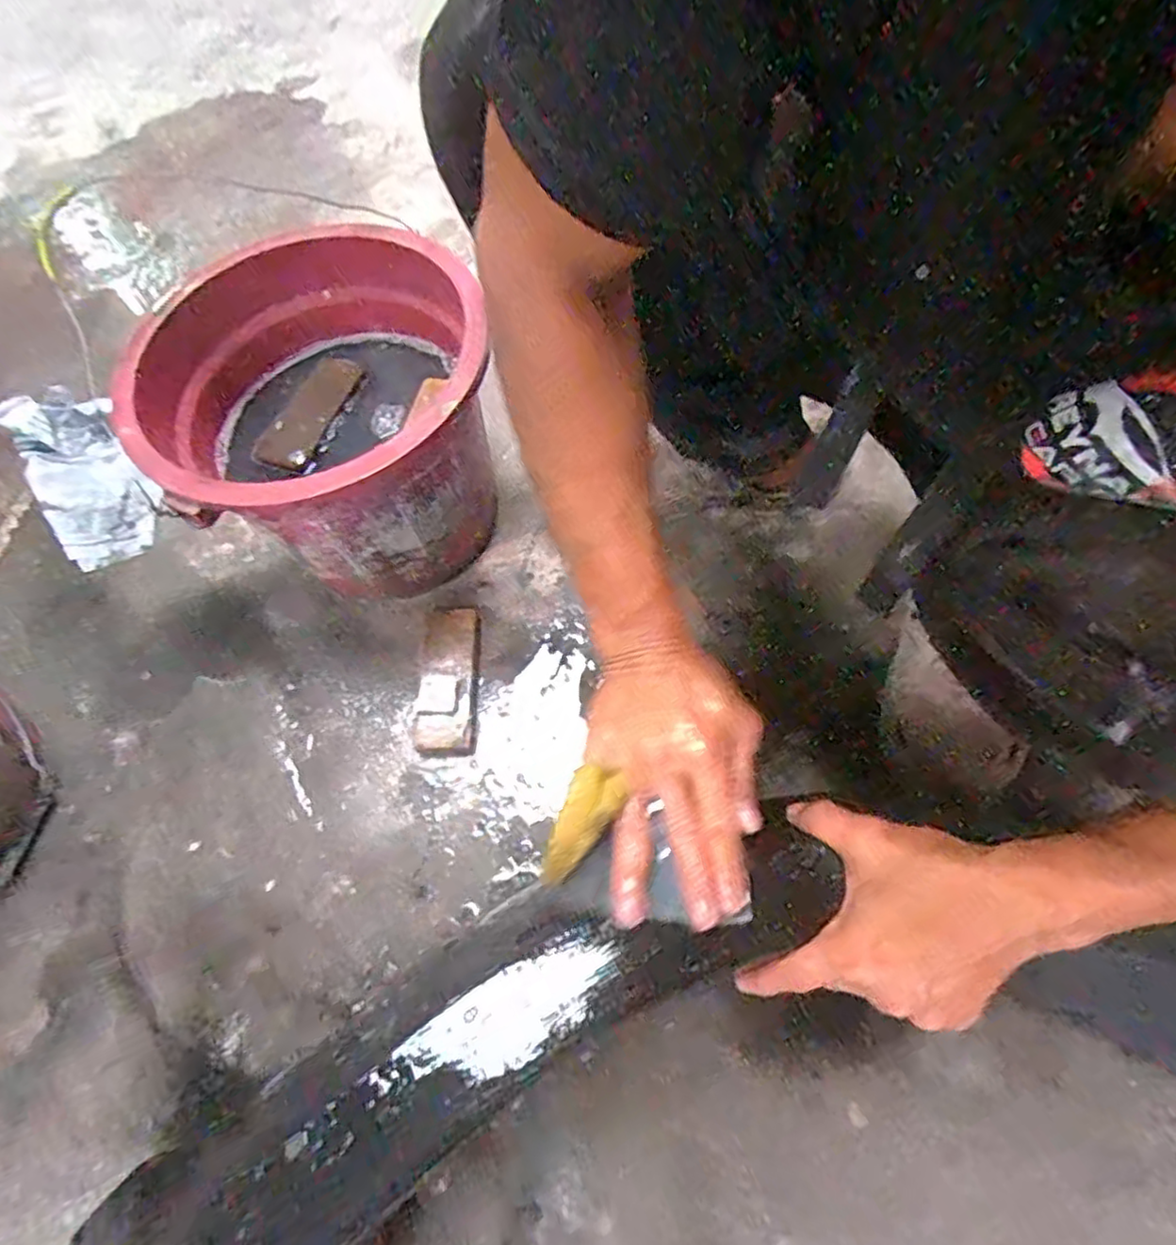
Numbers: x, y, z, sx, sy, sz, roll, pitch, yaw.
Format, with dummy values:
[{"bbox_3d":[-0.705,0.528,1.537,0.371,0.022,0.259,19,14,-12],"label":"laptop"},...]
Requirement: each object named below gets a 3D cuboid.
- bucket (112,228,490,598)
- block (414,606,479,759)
[{"bbox_3d":[-0.208,-0.182,0.564,0.278,0.217,0.271,-1,65,3],"label":"bucket"},{"bbox_3d":[-0.123,0.046,0.584,0.048,0.025,0.137,-3,56,-1],"label":"block"}]

